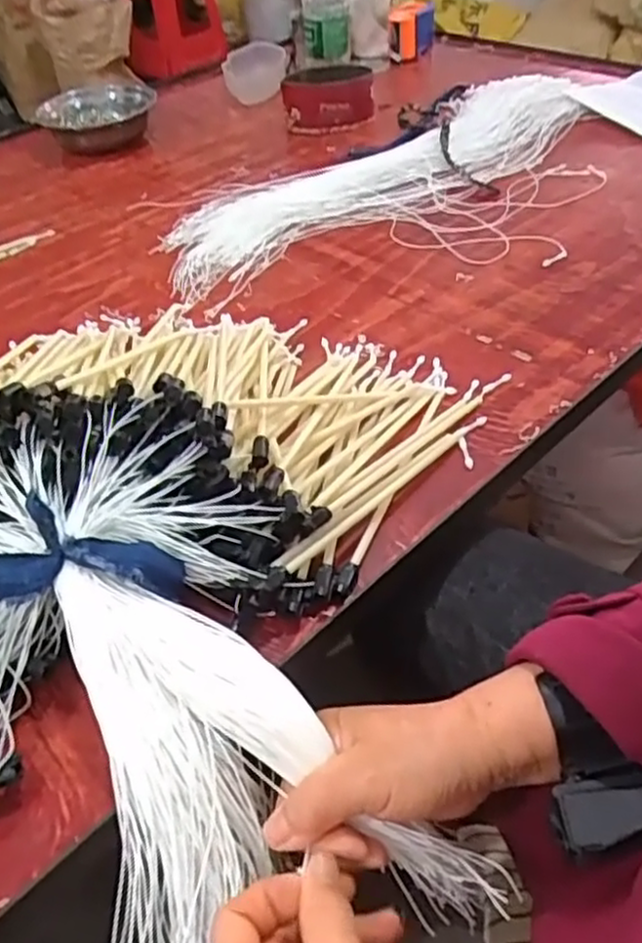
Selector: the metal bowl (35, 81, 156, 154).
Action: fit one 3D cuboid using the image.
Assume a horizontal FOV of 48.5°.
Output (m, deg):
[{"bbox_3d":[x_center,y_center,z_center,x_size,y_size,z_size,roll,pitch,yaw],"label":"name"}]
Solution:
[{"bbox_3d":[-0.308,-0.496,0.994,0.142,0.048,0.142,-3,45,3],"label":"metal bowl"}]

